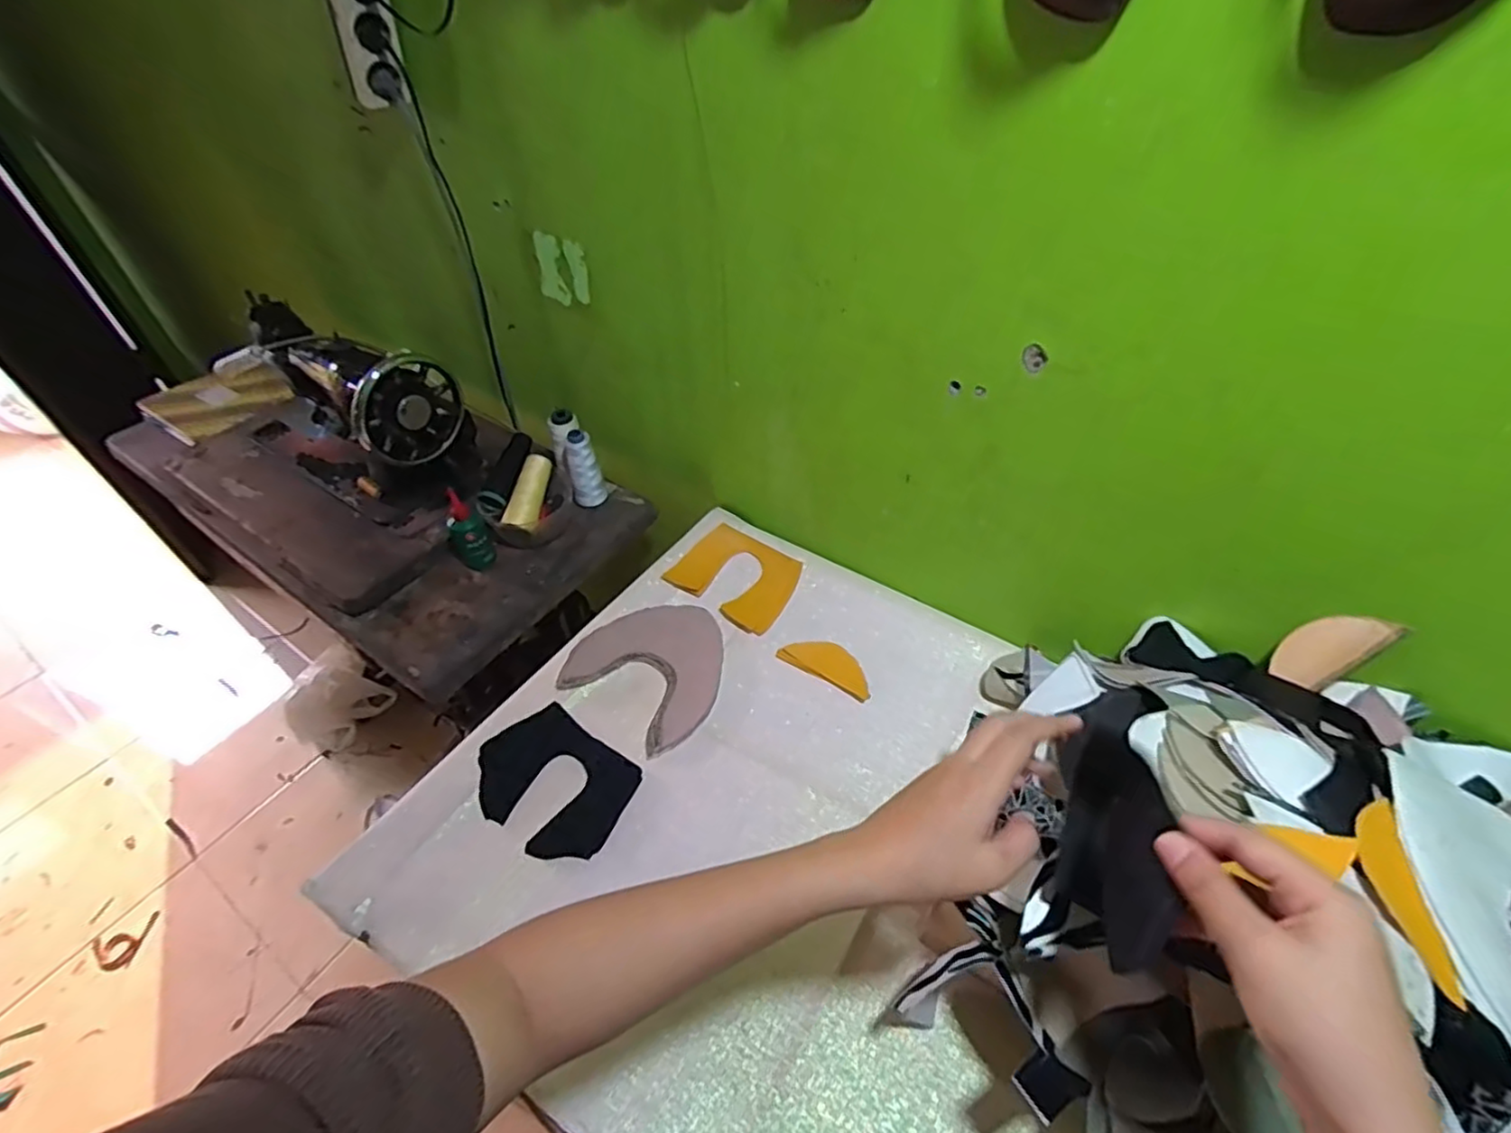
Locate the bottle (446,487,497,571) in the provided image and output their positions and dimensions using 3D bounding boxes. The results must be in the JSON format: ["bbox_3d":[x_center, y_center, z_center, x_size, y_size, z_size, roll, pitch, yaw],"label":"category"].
[{"bbox_3d":[-0.369,-0.044,0.857,0.045,0.096,0.043,-31,53,-25],"label":"bottle"}]

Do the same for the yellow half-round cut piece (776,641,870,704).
[{"bbox_3d":[0.085,0.110,0.760,0.113,0.006,0.050,26,52,24],"label":"yellow half-round cut piece"}]

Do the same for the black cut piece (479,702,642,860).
[{"bbox_3d":[-0.202,0.219,0.675,0.158,0.011,0.120,29,56,21],"label":"black cut piece"}]

